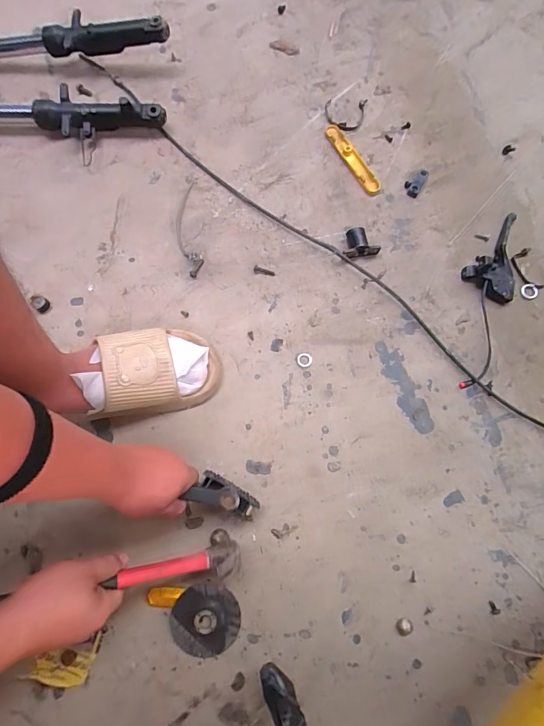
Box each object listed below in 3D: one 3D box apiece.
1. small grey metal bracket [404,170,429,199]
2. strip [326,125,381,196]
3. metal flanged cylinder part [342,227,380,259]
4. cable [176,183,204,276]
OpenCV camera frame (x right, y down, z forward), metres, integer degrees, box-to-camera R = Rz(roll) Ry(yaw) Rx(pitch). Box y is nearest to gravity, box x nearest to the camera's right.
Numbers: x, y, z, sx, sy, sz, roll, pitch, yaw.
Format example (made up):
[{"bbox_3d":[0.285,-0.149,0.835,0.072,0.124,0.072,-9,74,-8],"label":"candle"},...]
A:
[{"bbox_3d":[0.244,-0.308,0.673,0.027,0.012,0.052,29,76,6],"label":"small grey metal bracket"},{"bbox_3d":[0.137,-0.353,0.687,0.029,0.013,0.150,-28,77,-8],"label":"strip"},{"bbox_3d":[0.141,-0.194,0.639,0.056,0.030,0.044,-7,75,-3],"label":"metal flanged cylinder part"},{"bbox_3d":[-0.139,-0.221,0.647,0.038,0.016,0.170,-10,75,-4],"label":"cable"}]

